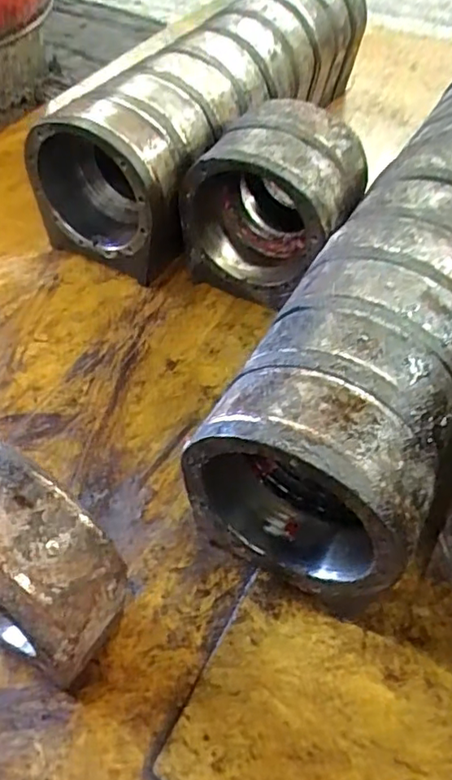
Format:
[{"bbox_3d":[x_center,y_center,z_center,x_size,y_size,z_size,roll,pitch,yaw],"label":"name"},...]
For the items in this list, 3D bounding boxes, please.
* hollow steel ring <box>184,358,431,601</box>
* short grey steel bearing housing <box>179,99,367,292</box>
[{"bbox_3d":[0.074,0.087,0.576,0.212,0.204,0.098,25,54,16],"label":"hollow steel ring"},{"bbox_3d":[0.064,-0.270,0.857,0.225,0.205,0.173,18,52,11],"label":"short grey steel bearing housing"}]

